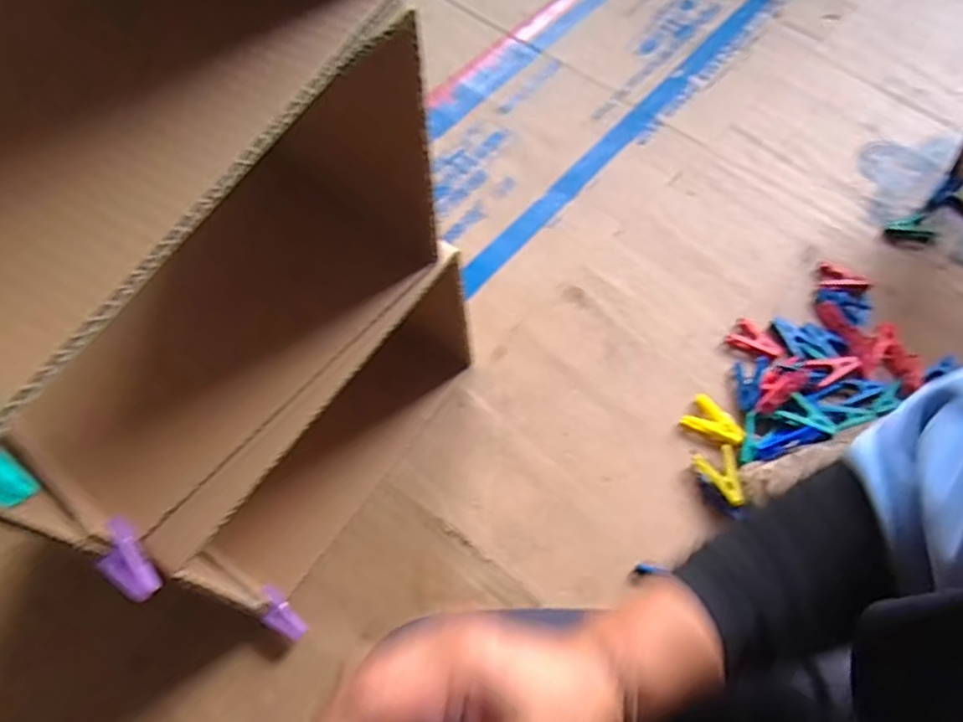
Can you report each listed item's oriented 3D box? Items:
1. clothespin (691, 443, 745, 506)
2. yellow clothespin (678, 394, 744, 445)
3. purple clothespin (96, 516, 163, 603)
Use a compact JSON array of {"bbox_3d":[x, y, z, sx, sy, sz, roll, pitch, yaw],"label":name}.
[{"bbox_3d":[0.216,0.105,0.612,0.037,0.007,0.062,-6,42,11],"label":"clothespin"},{"bbox_3d":[0.227,0.058,0.648,0.055,0.016,0.041,30,67,14],"label":"yellow clothespin"},{"bbox_3d":[-0.205,0.116,0.385,0.021,0.016,0.054,-34,67,-17],"label":"purple clothespin"}]

